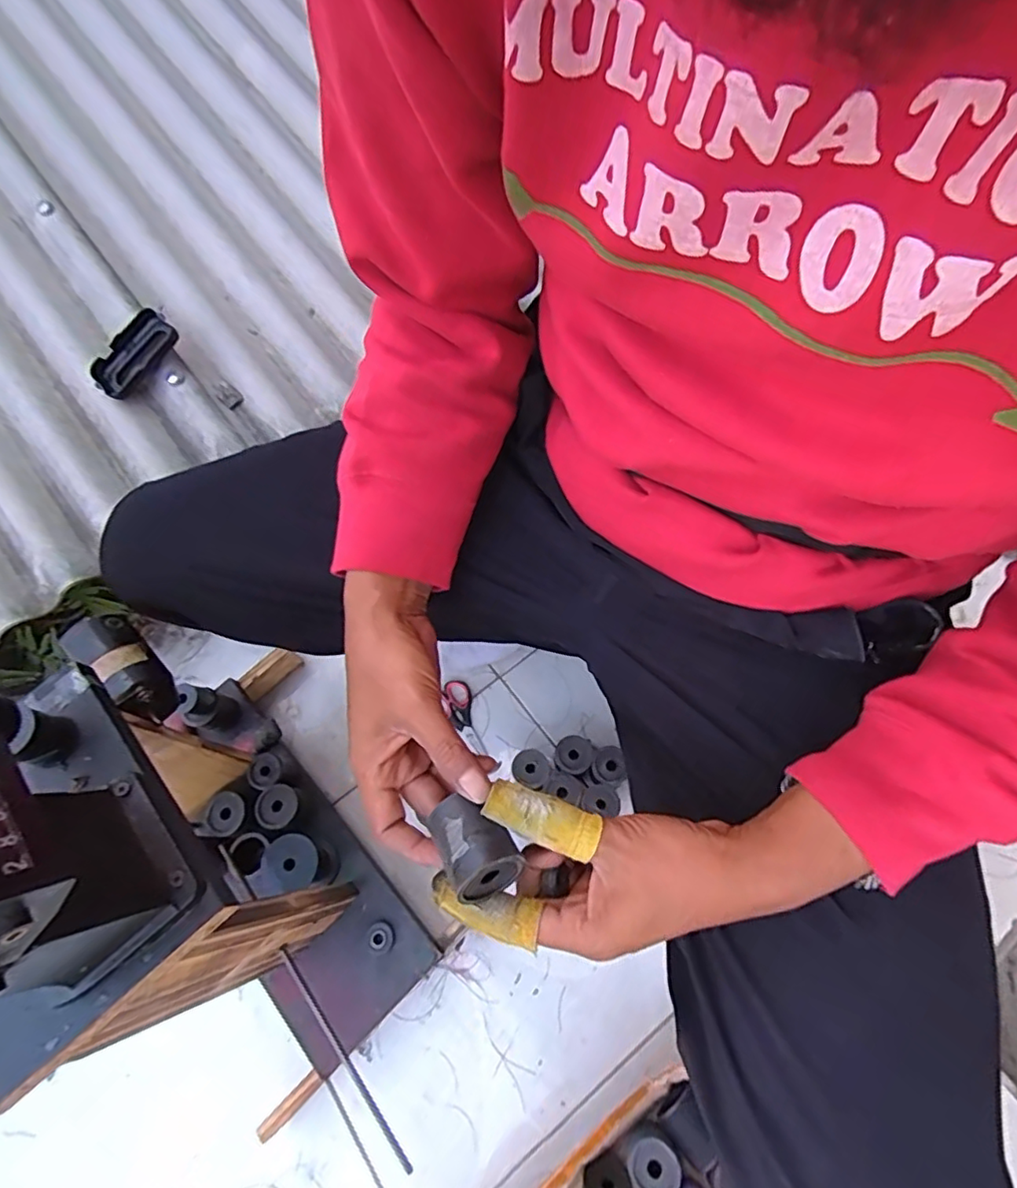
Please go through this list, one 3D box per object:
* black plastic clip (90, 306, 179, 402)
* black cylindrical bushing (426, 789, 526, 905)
[{"bbox_3d":[-0.442,-0.282,0.692,0.051,0.014,0.107,41,89,-9],"label":"black plastic clip"},{"bbox_3d":[-0.018,0.150,0.351,0.035,0.040,0.048,-37,51,-8],"label":"black cylindrical bushing"}]

